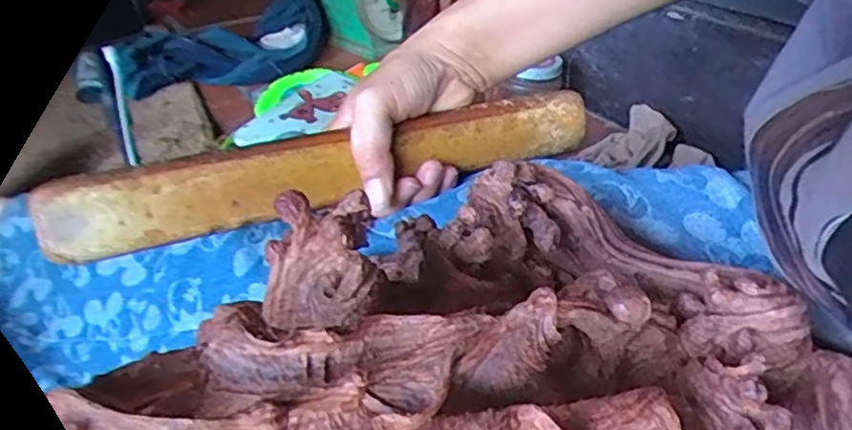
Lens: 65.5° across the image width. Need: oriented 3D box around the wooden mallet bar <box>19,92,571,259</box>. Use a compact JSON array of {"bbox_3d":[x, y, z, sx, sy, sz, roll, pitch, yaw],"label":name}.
[{"bbox_3d":[-0.044,-0.029,0.365,0.301,0.038,0.021,-14,34,-21],"label":"wooden mallet bar"}]

